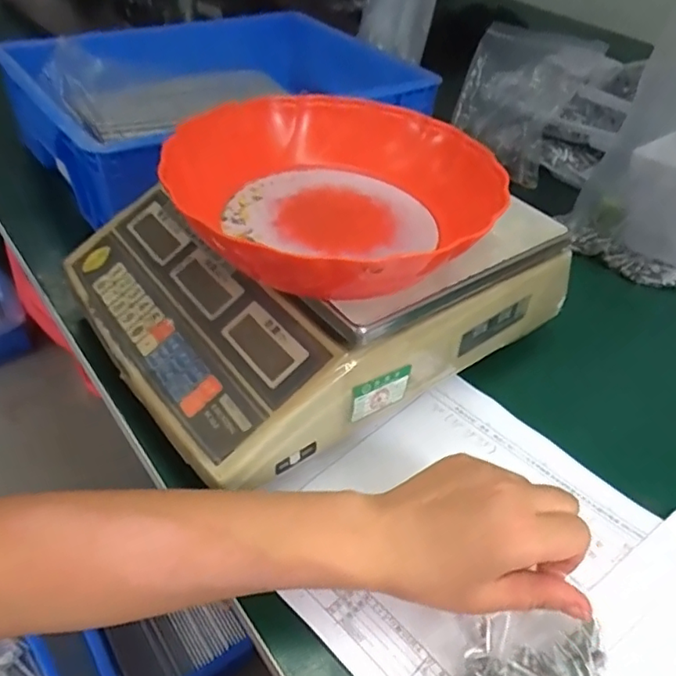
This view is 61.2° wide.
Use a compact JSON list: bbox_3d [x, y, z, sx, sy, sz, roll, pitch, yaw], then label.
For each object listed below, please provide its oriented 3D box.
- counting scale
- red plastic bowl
[{"bbox_3d":[-0.017,-0.053,0.452,0.324,0.102,0.249,-24,51,-27],"label":"counting scale"},{"bbox_3d":[-0.002,-0.097,0.375,0.188,0.054,0.191,3,44,-3],"label":"red plastic bowl"}]

